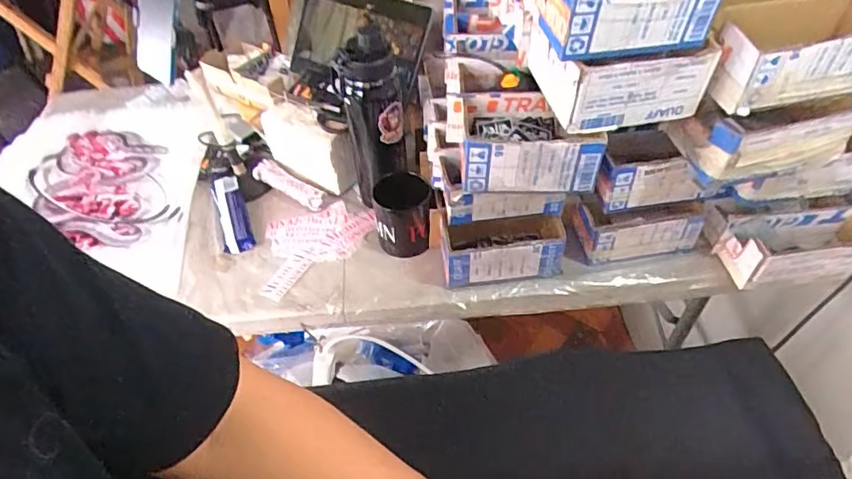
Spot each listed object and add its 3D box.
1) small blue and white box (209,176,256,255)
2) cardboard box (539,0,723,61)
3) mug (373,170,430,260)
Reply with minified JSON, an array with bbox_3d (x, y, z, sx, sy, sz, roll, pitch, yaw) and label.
[{"bbox_3d":[-0.304,-0.041,0.836,0.045,0.024,0.154,-18,50,-14],"label":"small blue and white box"},{"bbox_3d":[0.192,-0.226,0.515,0.155,0.077,0.079,-9,48,-5],"label":"cardboard box"},{"bbox_3d":[-0.033,-0.038,0.771,0.080,0.086,0.089,-1,48,1],"label":"mug"}]

